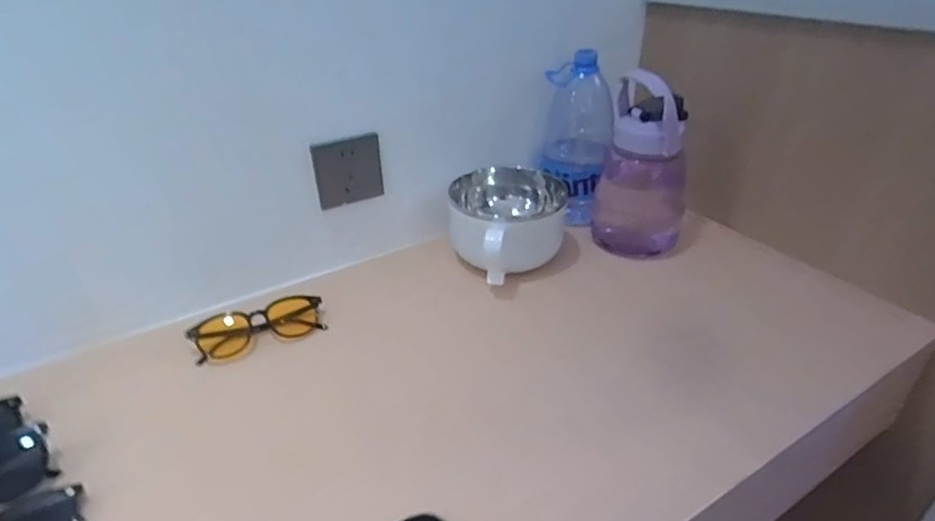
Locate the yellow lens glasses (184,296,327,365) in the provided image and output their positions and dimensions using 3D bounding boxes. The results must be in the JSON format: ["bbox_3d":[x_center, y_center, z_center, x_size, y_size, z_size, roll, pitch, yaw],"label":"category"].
[{"bbox_3d":[-0.232,0.072,0.611,0.138,0.028,0.049,-14,34,-19],"label":"yellow lens glasses"}]

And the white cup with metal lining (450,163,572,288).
[{"bbox_3d":[0.063,-0.051,0.717,0.155,0.093,0.130,-17,35,-24],"label":"white cup with metal lining"}]

